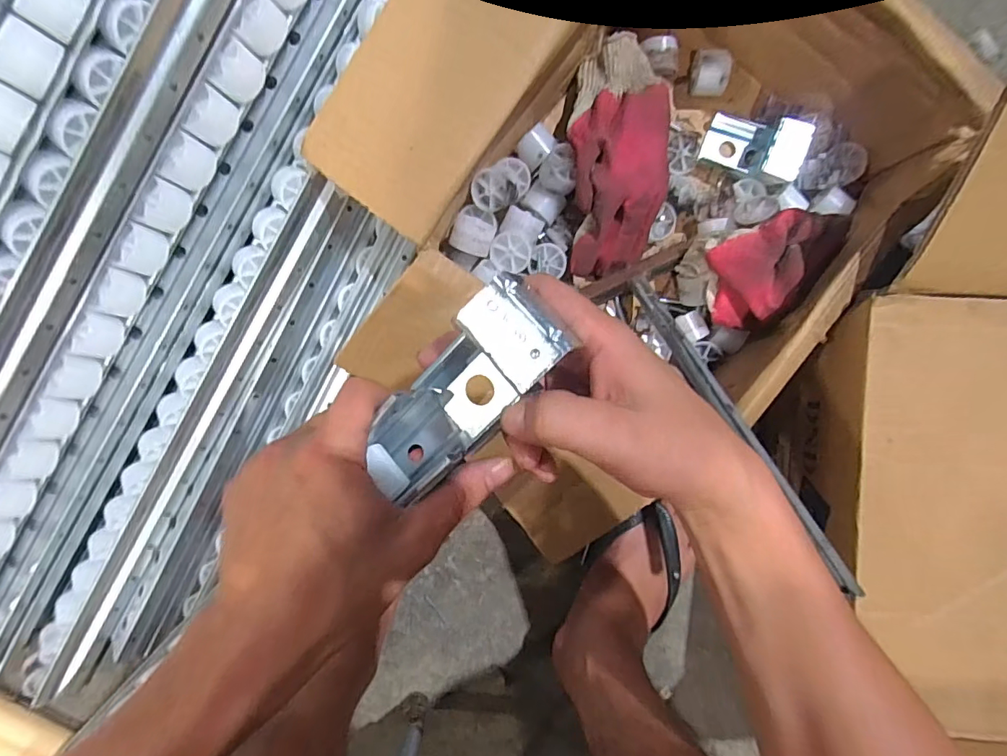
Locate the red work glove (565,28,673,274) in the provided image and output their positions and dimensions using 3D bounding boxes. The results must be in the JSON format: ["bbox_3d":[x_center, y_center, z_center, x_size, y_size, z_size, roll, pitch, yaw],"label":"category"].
[{"bbox_3d":[0.097,-0.192,0.437,0.085,0.069,0.205,1,95,-1],"label":"red work glove"}]

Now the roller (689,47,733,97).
[{"bbox_3d":[0.180,-0.266,0.448,0.028,0.034,0.035,5,95,-2],"label":"roller"}]

